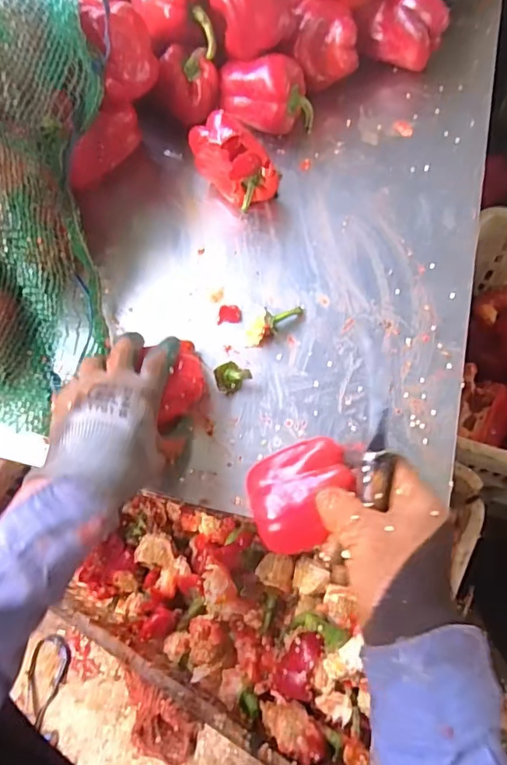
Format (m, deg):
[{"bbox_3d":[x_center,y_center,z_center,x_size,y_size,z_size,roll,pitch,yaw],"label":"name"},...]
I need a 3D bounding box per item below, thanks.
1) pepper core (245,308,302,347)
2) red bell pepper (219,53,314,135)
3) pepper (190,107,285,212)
[{"bbox_3d":[0.021,-0.064,0.549,0.069,0.024,0.022,-39,71,-12],"label":"pepper core"},{"bbox_3d":[0.017,-0.344,0.634,0.108,0.067,0.064,-3,68,2],"label":"red bell pepper"},{"bbox_3d":[-0.022,-0.244,0.594,0.084,0.082,0.053,40,75,17],"label":"pepper"}]

